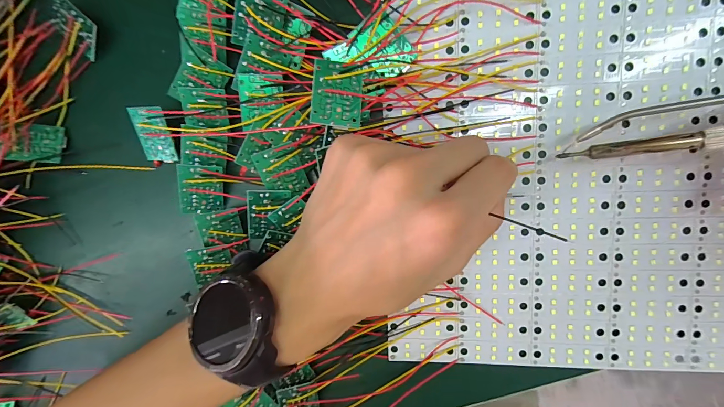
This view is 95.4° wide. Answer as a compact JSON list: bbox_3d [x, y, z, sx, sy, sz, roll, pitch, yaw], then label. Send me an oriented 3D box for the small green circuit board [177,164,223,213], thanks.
[{"bbox_3d":[-0.105,-0.009,0.216,0.026,0.004,0.033,-2,119,-20],"label":"small green circuit board"}]

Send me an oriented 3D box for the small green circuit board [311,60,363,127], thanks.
[{"bbox_3d":[-0.013,-0.058,0.175,0.026,0.004,0.035,3,86,-9],"label":"small green circuit board"}]

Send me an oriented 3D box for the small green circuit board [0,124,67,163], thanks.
[{"bbox_3d":[-0.226,-0.041,0.225,0.034,0.005,0.025,1,89,-24],"label":"small green circuit board"}]

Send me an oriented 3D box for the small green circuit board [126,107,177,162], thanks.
[{"bbox_3d":[-0.135,-0.044,0.215,0.025,0.004,0.036,2,118,16],"label":"small green circuit board"}]

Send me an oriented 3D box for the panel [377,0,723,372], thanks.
[{"bbox_3d":[0.127,-0.015,0.195,0.222,0.012,0.236,-1,96,6],"label":"panel"}]

